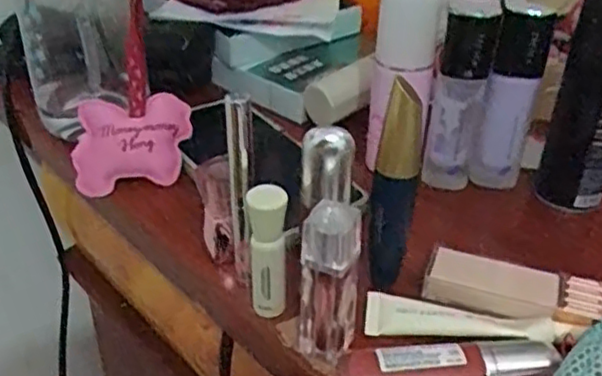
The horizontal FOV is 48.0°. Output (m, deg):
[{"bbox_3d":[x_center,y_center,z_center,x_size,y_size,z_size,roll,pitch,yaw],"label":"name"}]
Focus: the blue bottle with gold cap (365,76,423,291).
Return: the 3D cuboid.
[{"bbox_3d":[0.047,0.000,0.337,0.019,0.110,0.023,14,36,17],"label":"blue bottle with gold cap"}]

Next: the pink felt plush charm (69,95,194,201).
[{"bbox_3d":[-0.111,-0.029,0.446,0.074,0.061,0.018,-5,-2,-8],"label":"pink felt plush charm"}]

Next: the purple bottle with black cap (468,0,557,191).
[{"bbox_3d":[0.133,-0.056,0.426,0.030,0.119,0.034,17,37,21],"label":"purple bottle with black cap"}]

